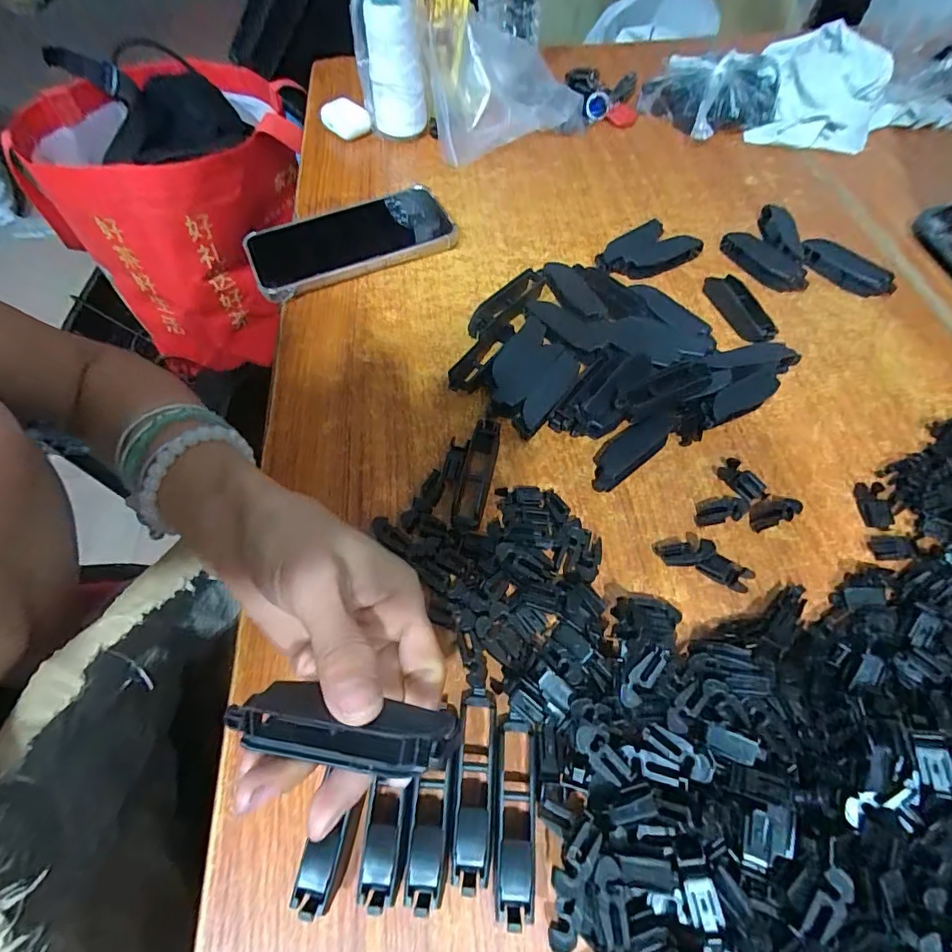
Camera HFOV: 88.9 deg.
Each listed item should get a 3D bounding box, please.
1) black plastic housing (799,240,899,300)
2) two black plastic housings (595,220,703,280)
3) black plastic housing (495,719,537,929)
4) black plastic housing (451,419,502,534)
[{"bbox_3d":[0.289,-0.161,0.379,0.017,0.019,0.070,-40,67,-21],"label":"black plastic housing"},{"bbox_3d":[0.136,-0.179,0.390,0.078,0.017,0.042,-30,63,-16],"label":"two black plastic housings"},{"bbox_3d":[0.017,0.145,0.209,0.016,0.015,0.071,3,59,2],"label":"black plastic housing"},{"bbox_3d":[0.001,-0.001,0.290,0.018,0.009,0.074,9,60,6],"label":"black plastic housing"}]

